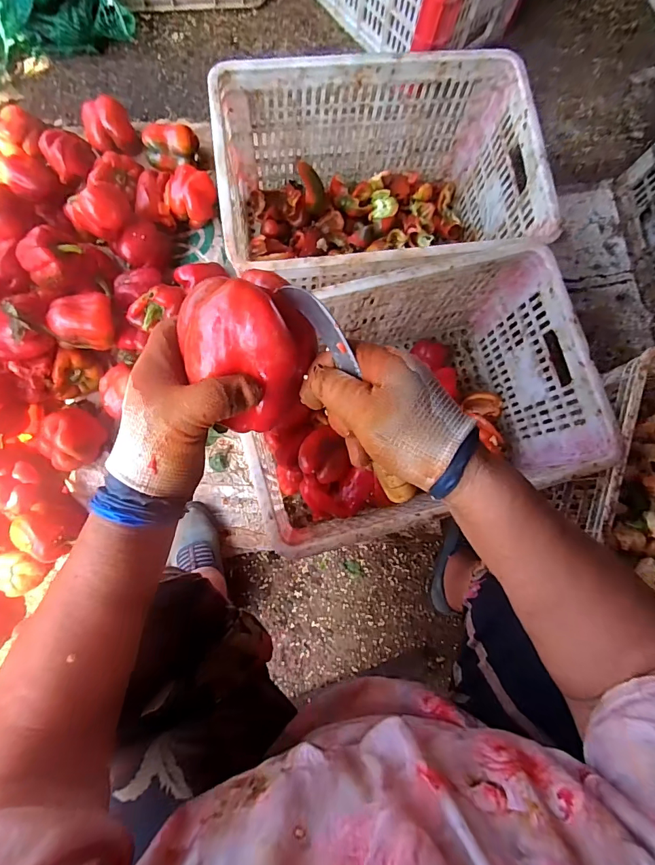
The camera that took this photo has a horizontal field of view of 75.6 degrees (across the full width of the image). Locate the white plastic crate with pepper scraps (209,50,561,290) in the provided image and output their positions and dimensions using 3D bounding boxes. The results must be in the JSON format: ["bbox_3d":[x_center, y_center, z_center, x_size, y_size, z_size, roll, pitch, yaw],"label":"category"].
[{"bbox_3d":[0.077,-0.410,0.788,0.501,0.286,0.350,-8,82,-6],"label":"white plastic crate with pepper scraps"}]

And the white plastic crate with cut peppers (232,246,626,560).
[{"bbox_3d":[0.121,-0.042,0.726,0.502,0.286,0.350,-15,82,-7],"label":"white plastic crate with cut peppers"}]

